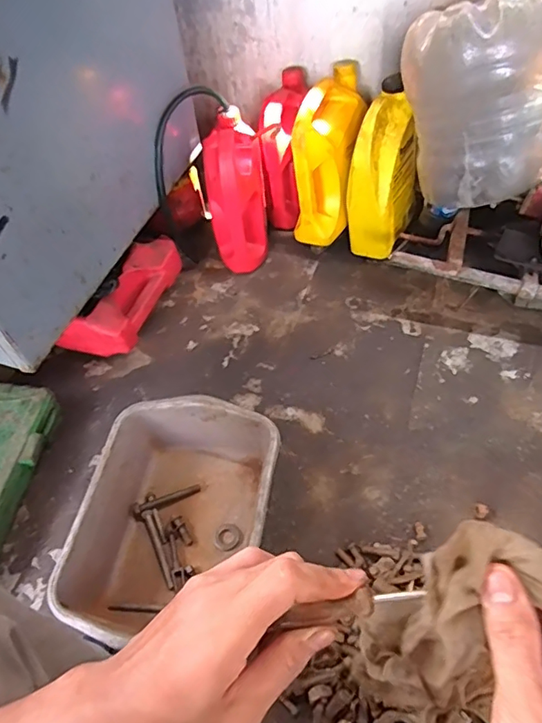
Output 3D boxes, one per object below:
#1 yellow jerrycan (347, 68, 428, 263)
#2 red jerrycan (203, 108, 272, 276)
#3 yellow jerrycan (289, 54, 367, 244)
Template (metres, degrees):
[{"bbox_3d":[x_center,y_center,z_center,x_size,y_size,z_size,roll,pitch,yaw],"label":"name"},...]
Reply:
[{"bbox_3d":[0.243,-0.380,1.083,0.123,0.312,0.183,30,61,24],"label":"yellow jerrycan"},{"bbox_3d":[-0.071,-0.341,1.089,0.113,0.289,0.163,-4,53,2],"label":"red jerrycan"},{"bbox_3d":[0.124,-0.428,1.079,0.107,0.280,0.232,13,56,14],"label":"yellow jerrycan"}]

